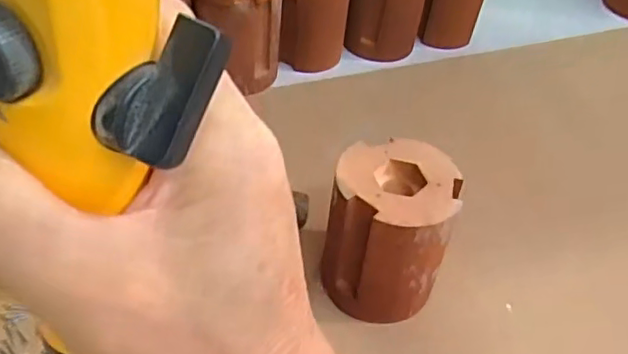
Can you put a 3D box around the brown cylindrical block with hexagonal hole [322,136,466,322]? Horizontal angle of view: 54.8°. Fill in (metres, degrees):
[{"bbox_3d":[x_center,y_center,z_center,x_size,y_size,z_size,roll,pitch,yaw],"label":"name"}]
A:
[{"bbox_3d":[0.048,0.041,0.401,0.073,0.109,0.074,3,46,-4],"label":"brown cylindrical block with hexagonal hole"}]

